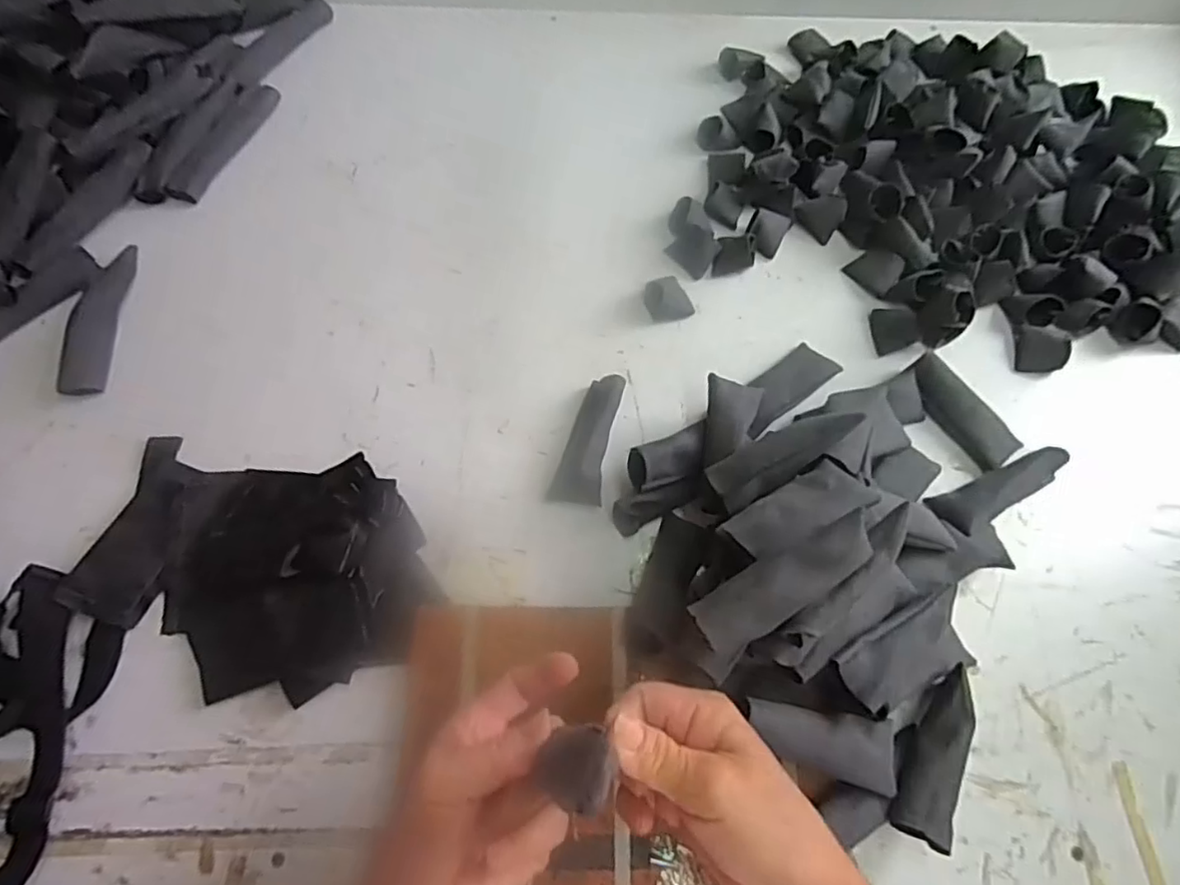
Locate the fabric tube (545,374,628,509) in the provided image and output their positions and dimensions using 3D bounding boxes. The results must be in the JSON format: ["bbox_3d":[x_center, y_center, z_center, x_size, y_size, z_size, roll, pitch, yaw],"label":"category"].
[{"bbox_3d":[-0.001,-0.003,0.485,0.037,0.028,0.101,11,65,3],"label":"fabric tube"}]

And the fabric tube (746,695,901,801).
[{"bbox_3d":[0.141,0.176,0.373,0.107,0.021,0.039,24,64,-18],"label":"fabric tube"}]

